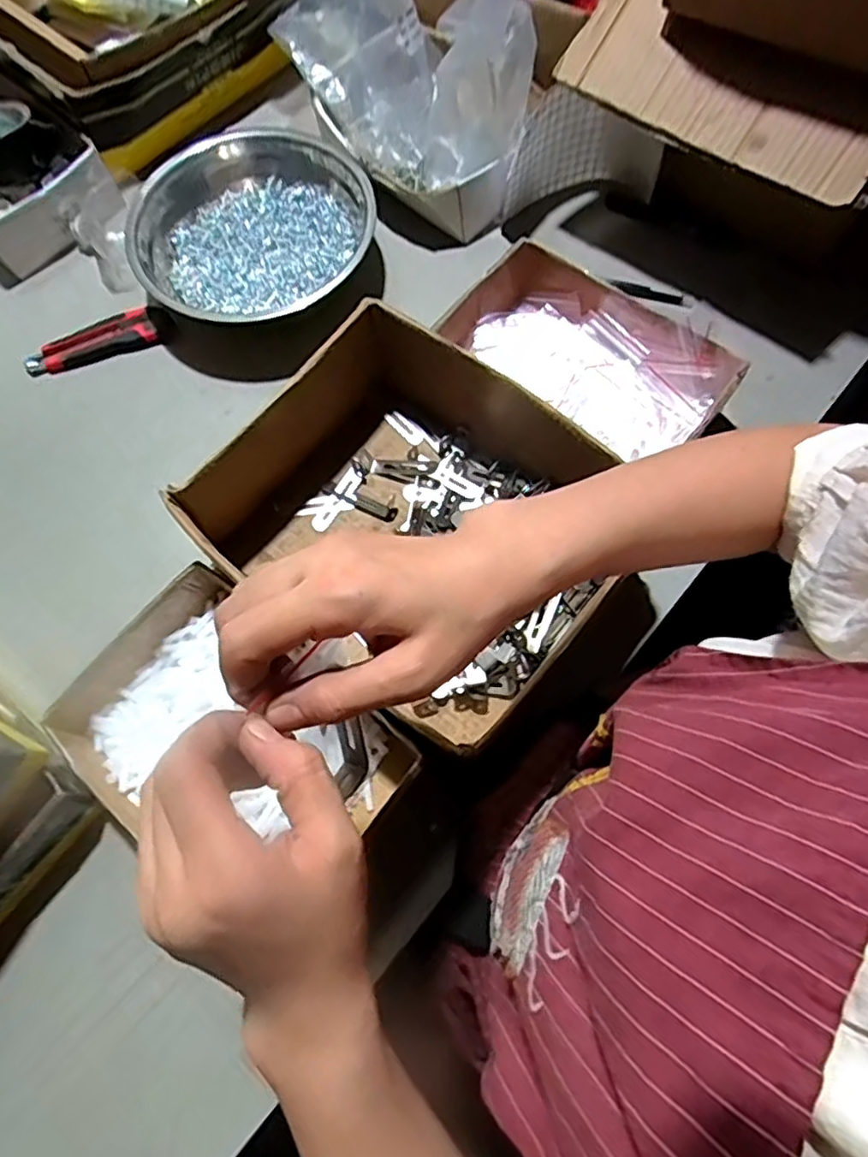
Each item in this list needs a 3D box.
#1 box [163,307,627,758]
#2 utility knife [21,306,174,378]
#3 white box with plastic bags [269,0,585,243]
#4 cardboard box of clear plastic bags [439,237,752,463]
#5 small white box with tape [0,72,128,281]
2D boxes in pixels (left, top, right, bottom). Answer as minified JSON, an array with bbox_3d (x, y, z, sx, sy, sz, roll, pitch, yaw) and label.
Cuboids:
[{"bbox_3d":[-0.012,-0.045,0.550,0.293,0.125,0.251,38,76,14],"label":"box"},{"bbox_3d":[-0.361,-0.252,0.693,0.156,0.026,0.038,-20,71,-4],"label":"utility knife"},{"bbox_3d":[-0.013,-0.542,0.676,0.187,0.180,0.283,-42,74,-11],"label":"white box with plastic bags"},{"bbox_3d":[0.149,-0.212,0.634,0.260,0.069,0.138,39,77,14],"label":"cardboard box of clear plastic bags"},{"bbox_3d":[-0.507,-0.482,0.762,0.256,0.085,0.161,43,78,15],"label":"small white box with tape"}]

